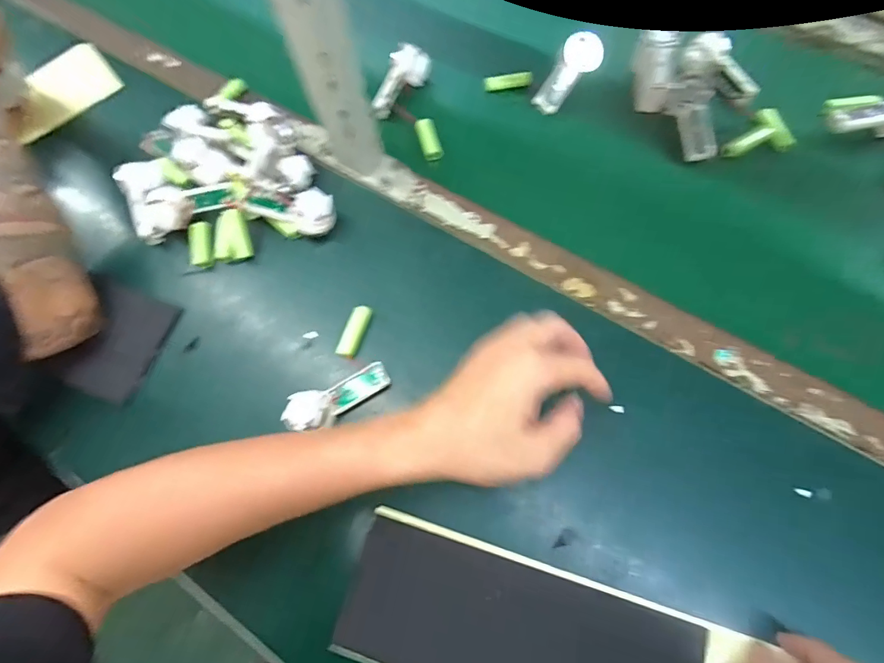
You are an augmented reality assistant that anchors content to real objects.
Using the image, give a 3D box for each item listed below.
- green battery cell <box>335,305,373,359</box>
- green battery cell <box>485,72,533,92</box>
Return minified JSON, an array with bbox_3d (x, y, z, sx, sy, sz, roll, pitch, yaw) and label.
[{"bbox_3d":[-0.084,0.000,0.421,0.016,0.013,0.051,21,73,10],"label":"green battery cell"},{"bbox_3d":[0.079,-0.297,0.525,0.056,0.014,0.012,-6,70,0],"label":"green battery cell"}]

